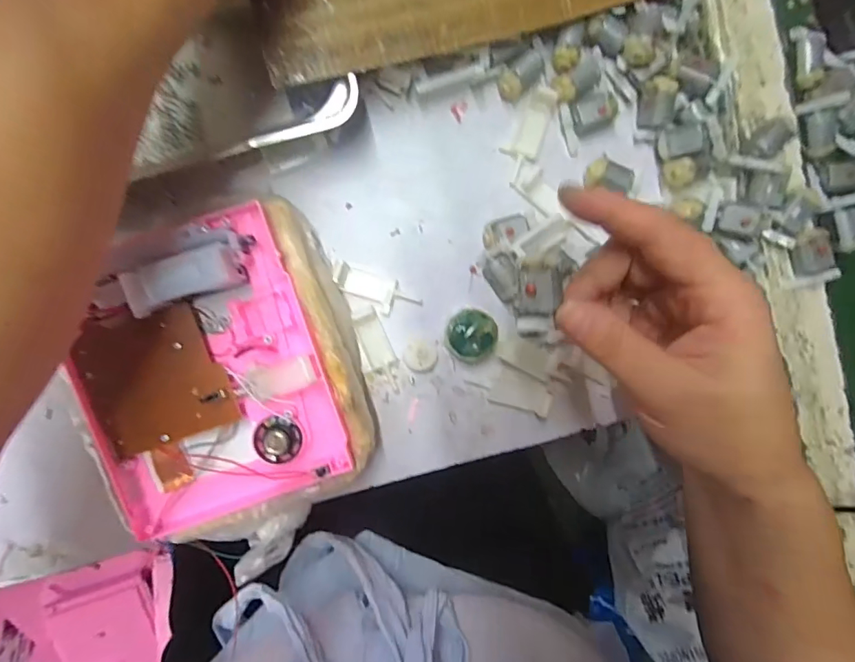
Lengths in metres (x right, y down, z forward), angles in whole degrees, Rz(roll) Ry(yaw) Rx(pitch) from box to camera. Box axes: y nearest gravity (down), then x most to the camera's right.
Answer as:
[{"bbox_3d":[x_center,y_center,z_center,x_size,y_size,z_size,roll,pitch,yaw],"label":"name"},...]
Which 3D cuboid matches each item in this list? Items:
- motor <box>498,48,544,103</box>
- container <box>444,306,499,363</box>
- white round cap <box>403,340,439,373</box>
[{"bbox_3d":[0.059,-0.161,0.292,0.030,0.016,0.017,-44,96,1],"label":"motor"},{"bbox_3d":[0.029,0.003,0.303,0.032,0.016,0.036,-45,96,1],"label":"container"},{"bbox_3d":[-0.004,0.017,0.308,0.022,0.007,0.020,0,95,-3],"label":"white round cap"}]

